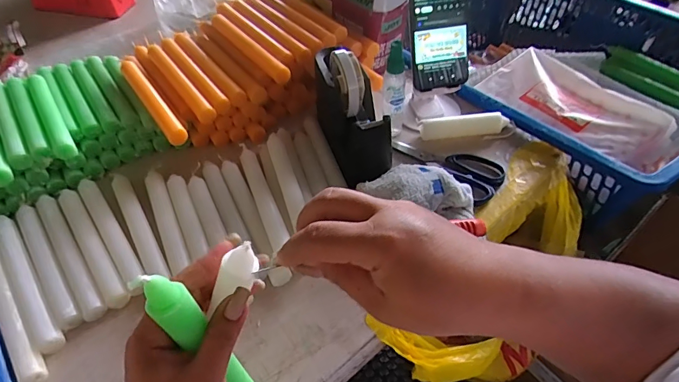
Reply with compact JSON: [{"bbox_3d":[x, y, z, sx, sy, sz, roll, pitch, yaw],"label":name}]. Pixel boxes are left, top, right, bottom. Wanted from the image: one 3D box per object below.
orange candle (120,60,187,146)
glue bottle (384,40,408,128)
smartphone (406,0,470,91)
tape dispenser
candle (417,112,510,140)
[{"bbox_3d":[-0.255,-0.125,0.568,0.022,0.027,0.209,-30,54,-21],"label":"orange candle"},{"bbox_3d":[0.073,-0.137,0.545,0.030,0.116,0.026,3,49,6],"label":"glue bottle"},{"bbox_3d":[0.126,-0.214,0.531,0.077,0.162,0.015,-12,23,-7],"label":"smartphone"},{"bbox_3d":[0.017,-0.103,0.523,0.069,0.114,0.182,-12,49,-7],"label":"tape dispenser"},{"bbox_3d":[0.172,-0.091,0.584,0.117,0.028,0.021,-4,49,-1],"label":"candle"}]

